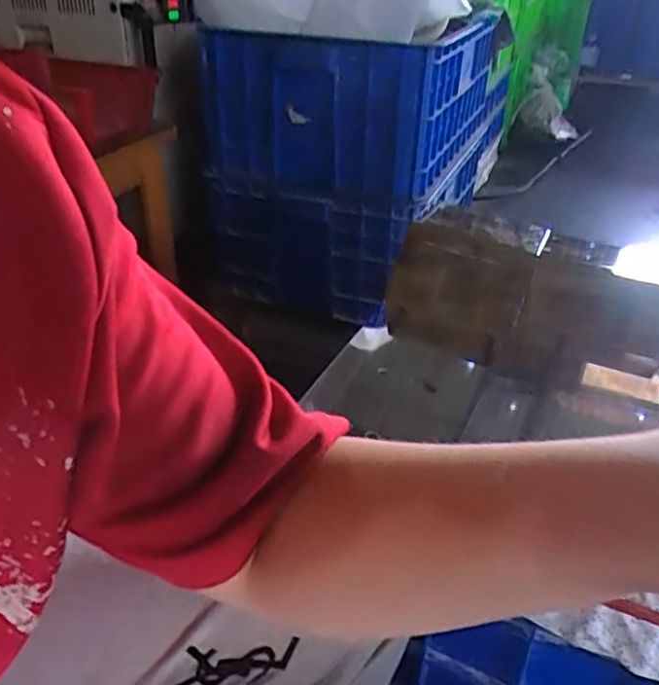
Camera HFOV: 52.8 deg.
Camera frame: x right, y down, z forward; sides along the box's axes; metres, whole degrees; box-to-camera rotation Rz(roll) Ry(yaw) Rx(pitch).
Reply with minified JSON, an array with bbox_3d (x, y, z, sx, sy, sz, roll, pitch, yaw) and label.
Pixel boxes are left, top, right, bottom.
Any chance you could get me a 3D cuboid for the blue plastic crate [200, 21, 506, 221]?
[{"bbox_3d":[0.072,-0.474,1.309,0.421,0.262,0.565,16,34,23],"label":"blue plastic crate"}]

